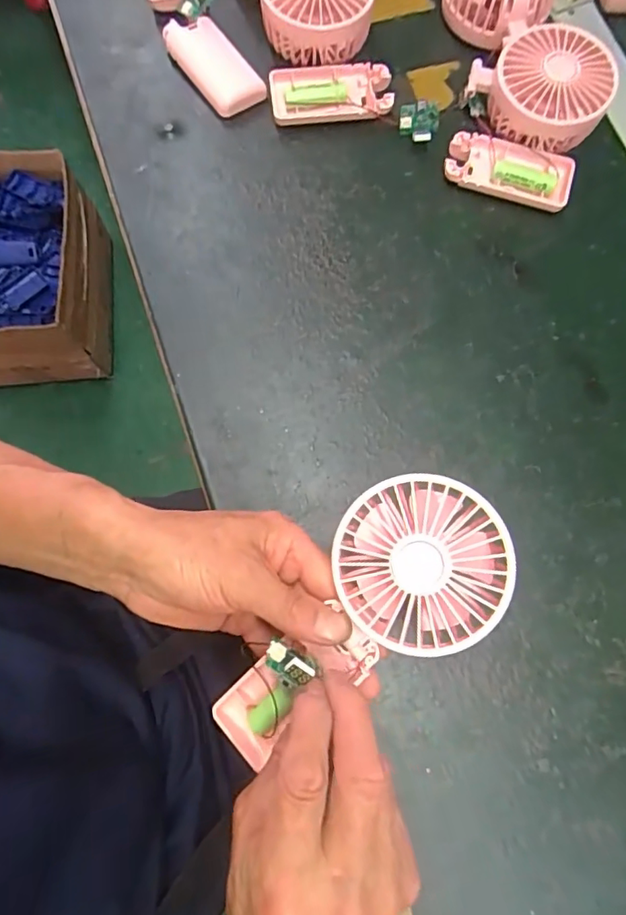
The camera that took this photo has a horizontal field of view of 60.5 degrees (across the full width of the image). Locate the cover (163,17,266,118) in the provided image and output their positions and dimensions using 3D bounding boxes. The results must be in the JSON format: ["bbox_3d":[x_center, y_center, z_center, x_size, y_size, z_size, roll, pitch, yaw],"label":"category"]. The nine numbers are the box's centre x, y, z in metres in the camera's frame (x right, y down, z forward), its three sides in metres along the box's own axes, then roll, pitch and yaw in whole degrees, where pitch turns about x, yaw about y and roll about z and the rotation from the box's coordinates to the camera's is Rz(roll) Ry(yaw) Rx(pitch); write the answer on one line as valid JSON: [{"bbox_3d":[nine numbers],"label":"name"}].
[{"bbox_3d":[-0.079,-0.308,0.423,0.040,0.018,0.087,-36,80,-8],"label":"cover"}]

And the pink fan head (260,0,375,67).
[{"bbox_3d":[0.001,-0.360,0.426,0.090,0.041,0.089,-20,78,-5],"label":"pink fan head"}]

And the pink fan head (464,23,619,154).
[{"bbox_3d":[0.179,-0.281,0.411,0.089,0.041,0.088,0,77,0],"label":"pink fan head"}]

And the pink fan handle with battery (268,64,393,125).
[{"bbox_3d":[0.014,-0.286,0.422,0.094,0.017,0.042,-5,77,-2],"label":"pink fan handle with battery"}]

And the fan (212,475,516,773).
[{"bbox_3d":[0.016,0.086,0.271,0.183,0.038,0.084,-45,80,12],"label":"fan"}]

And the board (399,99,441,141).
[{"bbox_3d":[0.081,-0.257,0.411,0.030,0.006,0.025,1,116,1],"label":"board"}]

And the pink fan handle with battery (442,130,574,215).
[{"bbox_3d":[0.151,-0.221,0.413,0.095,0.014,0.047,16,77,3],"label":"pink fan handle with battery"}]

